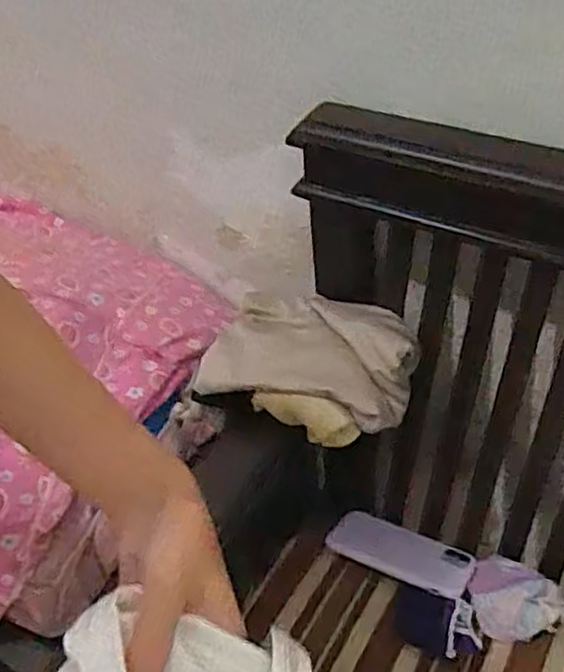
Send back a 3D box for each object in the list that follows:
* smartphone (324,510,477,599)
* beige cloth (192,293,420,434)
[{"bbox_3d":[0.130,0.234,0.779,0.153,0.012,0.071,15,33,23],"label":"smartphone"},{"bbox_3d":[0.029,0.019,0.722,0.204,0.069,0.127,6,47,13],"label":"beige cloth"}]

